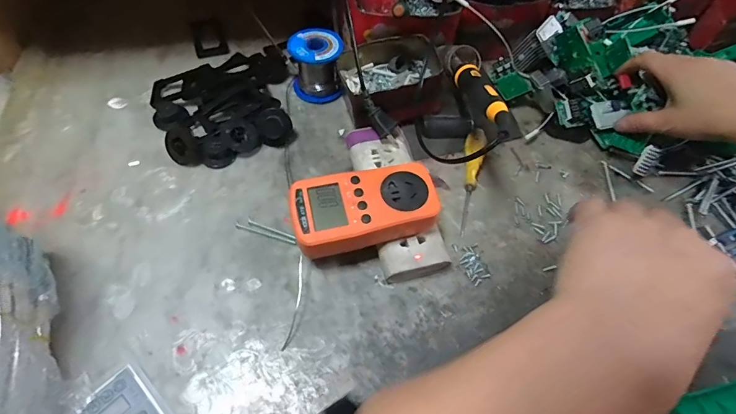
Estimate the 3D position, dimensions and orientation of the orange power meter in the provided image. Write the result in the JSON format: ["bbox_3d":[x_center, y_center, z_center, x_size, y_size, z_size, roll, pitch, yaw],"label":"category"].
[{"bbox_3d":[-0.003,0.002,0.348,0.125,0.033,0.067,-8,60,-8],"label":"orange power meter"}]

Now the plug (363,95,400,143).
[{"bbox_3d":[0.014,-0.093,0.410,0.021,0.016,0.055,-45,103,-26],"label":"plug"}]

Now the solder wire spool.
[{"bbox_3d":[-0.063,-0.172,0.471,0.060,0.065,0.060,-5,59,-8],"label":"solder wire spool"}]

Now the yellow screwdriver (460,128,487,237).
[{"bbox_3d":[0.115,-0.033,0.420,0.019,0.023,0.131,9,59,1],"label":"yellow screwdriver"}]

